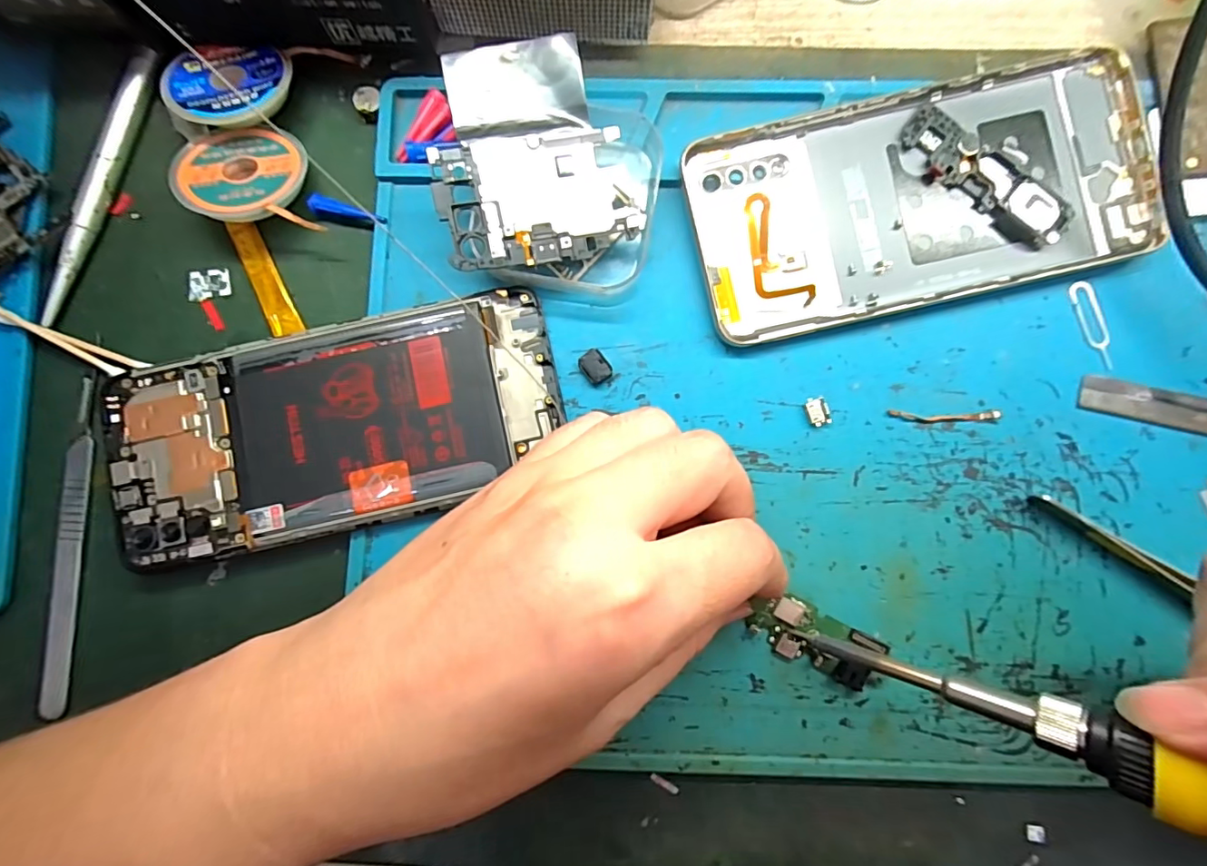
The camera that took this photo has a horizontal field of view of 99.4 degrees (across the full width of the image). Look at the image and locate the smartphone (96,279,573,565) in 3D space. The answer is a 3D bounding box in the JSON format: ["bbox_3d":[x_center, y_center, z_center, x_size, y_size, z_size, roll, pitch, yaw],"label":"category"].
[{"bbox_3d":[-0.094,-0.002,0.183,0.155,0.011,0.070,-13,85,0],"label":"smartphone"}]

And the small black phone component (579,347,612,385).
[{"bbox_3d":[-0.003,-0.024,0.186,0.009,0.004,0.012,-36,85,-2],"label":"small black phone component"}]

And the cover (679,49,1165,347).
[{"bbox_3d":[0.114,-0.084,0.184,0.161,0.013,0.074,-13,85,0],"label":"cover"}]

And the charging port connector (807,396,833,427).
[{"bbox_3d":[0.077,-0.008,0.183,0.008,0.004,0.010,-9,85,0],"label":"charging port connector"}]

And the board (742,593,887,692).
[{"bbox_3d":[0.072,0.070,0.175,0.043,0.004,0.020,25,86,6],"label":"board"}]

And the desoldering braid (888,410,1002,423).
[{"bbox_3d":[0.122,-0.006,0.181,0.038,0.004,0.004,0,85,1],"label":"desoldering braid"}]

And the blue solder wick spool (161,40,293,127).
[{"bbox_3d":[-0.139,-0.130,0.189,0.043,0.010,0.036,4,85,1],"label":"blue solder wick spool"}]

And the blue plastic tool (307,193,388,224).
[{"bbox_3d":[-0.096,-0.083,0.193,0.029,0.004,0.007,16,86,2],"label":"blue plastic tool"}]

